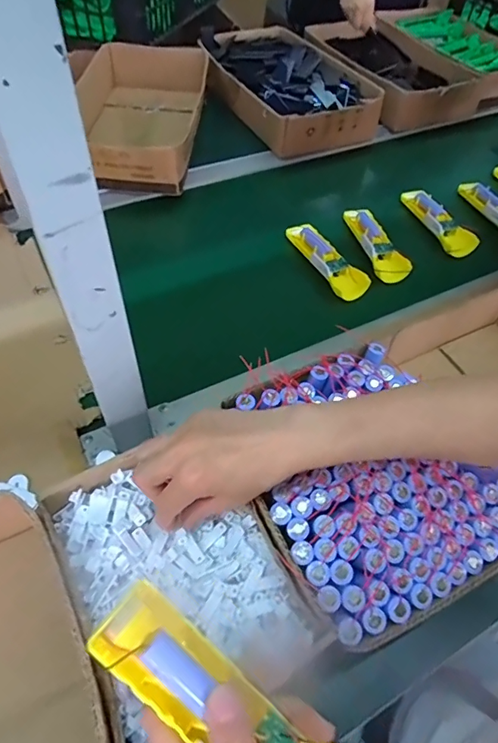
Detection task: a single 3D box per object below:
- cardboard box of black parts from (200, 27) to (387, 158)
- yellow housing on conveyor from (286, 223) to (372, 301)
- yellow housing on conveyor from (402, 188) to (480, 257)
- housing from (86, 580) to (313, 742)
[{"bbox_3d":[0.066,-0.573,0.937,0.224,0.082,0.385,-21,56,-17],"label":"cardboard box of black parts"},{"bbox_3d":[0.114,-0.166,0.692,0.047,0.022,0.159,-22,56,-18],"label":"yellow housing on conveyor"},{"bbox_3d":[0.314,-0.251,0.770,0.049,0.028,0.177,-9,53,-9],"label":"yellow housing on conveyor"},{"bbox_3d":[-0.015,0.179,0.252,0.151,0.019,0.044,39,58,2],"label":"housing"}]

